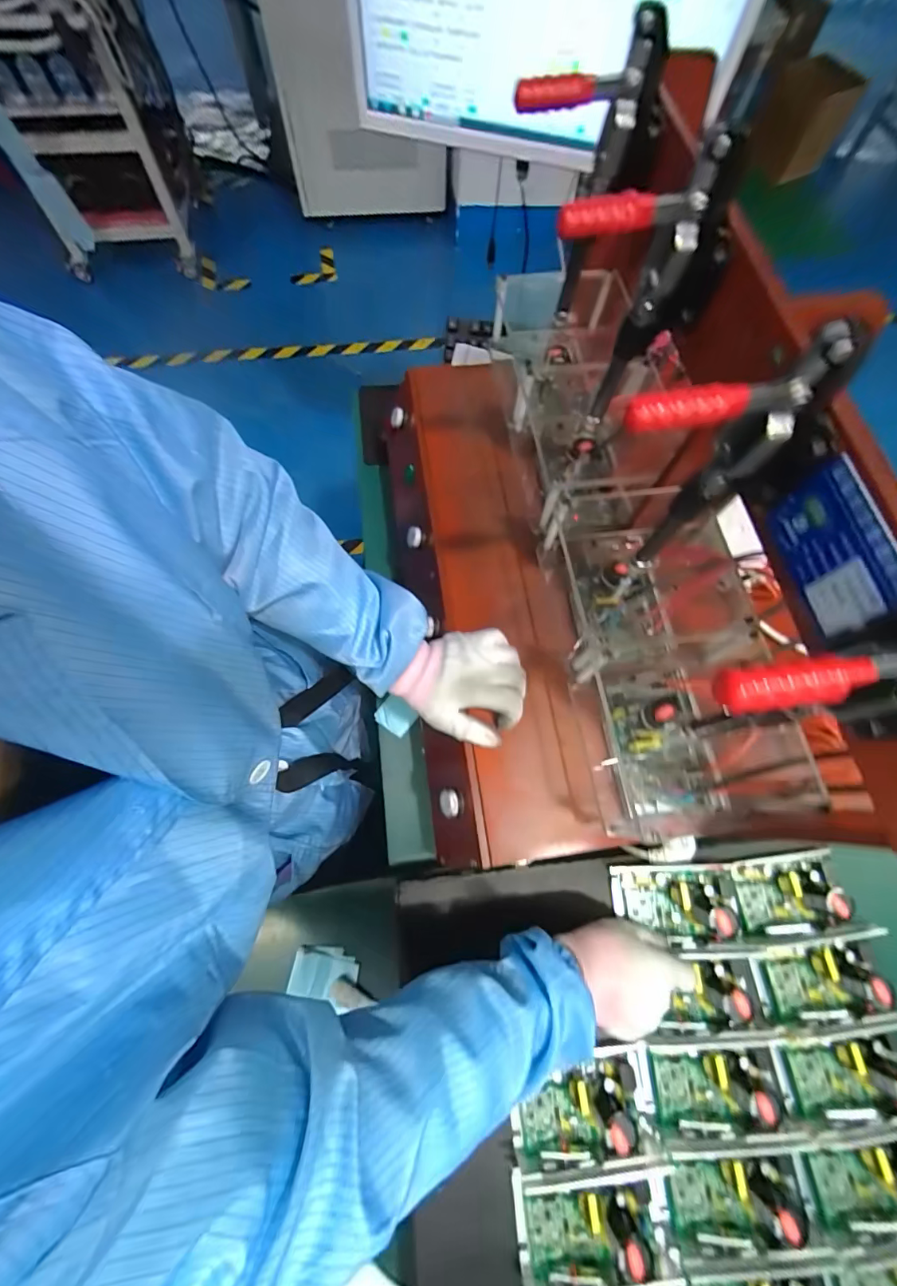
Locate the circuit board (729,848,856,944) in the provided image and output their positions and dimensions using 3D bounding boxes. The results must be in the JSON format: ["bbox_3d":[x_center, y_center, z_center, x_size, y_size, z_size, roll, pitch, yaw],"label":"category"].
[{"bbox_3d":[0.368,0.269,0.479,0.117,0.044,0.070,-11,71,-7],"label":"circuit board"}]

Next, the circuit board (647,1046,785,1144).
[{"bbox_3d":[0.257,0.417,0.423,0.122,0.049,0.066,-7,70,-5],"label":"circuit board"}]

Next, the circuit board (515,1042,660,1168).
[{"bbox_3d":[0.131,0.436,0.419,0.137,0.050,0.069,-4,70,-4],"label":"circuit board"}]

